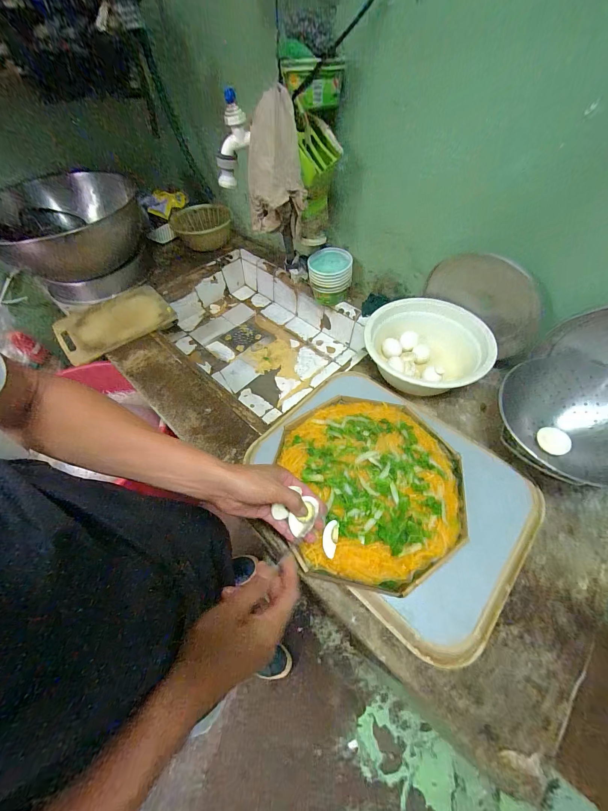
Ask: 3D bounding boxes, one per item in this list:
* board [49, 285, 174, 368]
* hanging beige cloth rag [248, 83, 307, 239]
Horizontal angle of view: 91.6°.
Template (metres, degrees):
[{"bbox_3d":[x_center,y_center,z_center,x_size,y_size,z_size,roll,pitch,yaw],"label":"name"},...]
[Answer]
[{"bbox_3d":[-0.512,-0.227,0.800,0.271,0.024,0.199,-38,61,-21],"label":"board"},{"bbox_3d":[-0.060,-0.460,0.585,0.113,0.209,0.089,-8,55,-3],"label":"hanging beige cloth rag"}]

